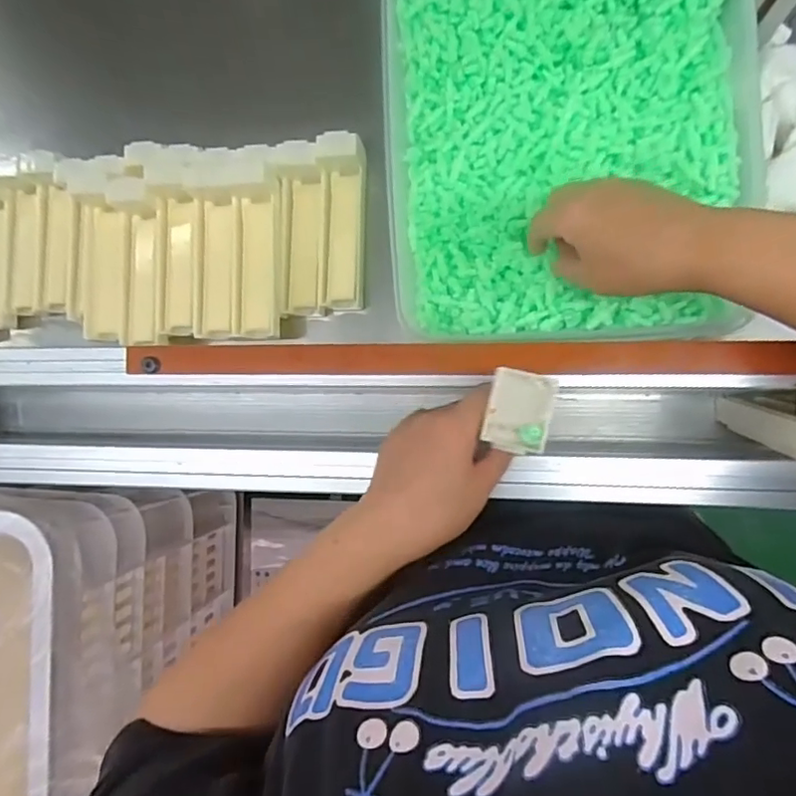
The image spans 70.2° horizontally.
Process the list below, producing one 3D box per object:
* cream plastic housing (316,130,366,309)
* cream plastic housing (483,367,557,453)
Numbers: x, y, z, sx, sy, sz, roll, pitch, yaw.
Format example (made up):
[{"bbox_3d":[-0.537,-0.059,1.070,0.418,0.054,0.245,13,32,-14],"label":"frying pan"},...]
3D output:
[{"bbox_3d":[-0.049,-0.151,0.491,0.035,0.046,0.138,2,90,8],"label":"cream plastic housing"},{"bbox_3d":[0.070,0.008,0.322,0.035,0.005,0.044,13,92,8],"label":"cream plastic housing"}]

